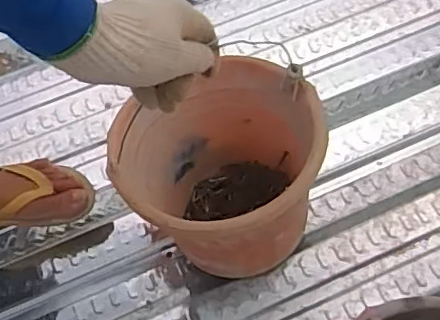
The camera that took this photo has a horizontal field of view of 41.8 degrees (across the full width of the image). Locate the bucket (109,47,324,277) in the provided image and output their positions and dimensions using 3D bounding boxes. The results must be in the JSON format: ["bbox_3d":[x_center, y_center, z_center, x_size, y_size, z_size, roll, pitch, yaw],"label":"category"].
[{"bbox_3d":[0.013,0.013,0.746,0.233,0.247,0.249,0,68,0],"label":"bucket"}]

